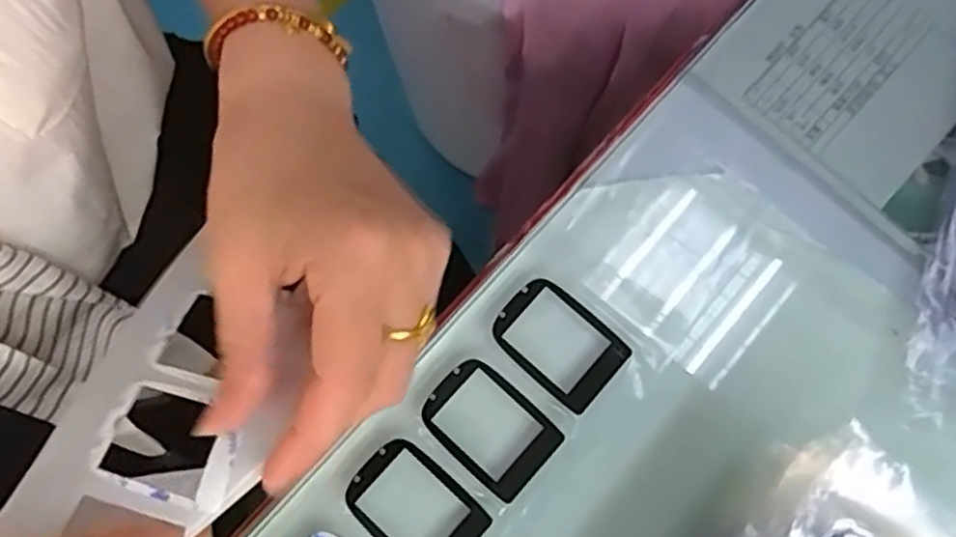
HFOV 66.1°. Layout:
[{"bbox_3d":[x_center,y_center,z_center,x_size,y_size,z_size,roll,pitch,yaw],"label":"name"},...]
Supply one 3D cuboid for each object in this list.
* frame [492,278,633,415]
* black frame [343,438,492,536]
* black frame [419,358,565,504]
[{"bbox_3d":[0.033,0.030,0.300,0.051,0.004,0.036,40,78,8],"label":"frame"},{"bbox_3d":[-0.024,0.092,0.282,0.051,0.004,0.036,41,78,8],"label":"black frame"},{"bbox_3d":[0.005,0.062,0.290,0.052,0.004,0.035,41,78,8],"label":"black frame"}]

